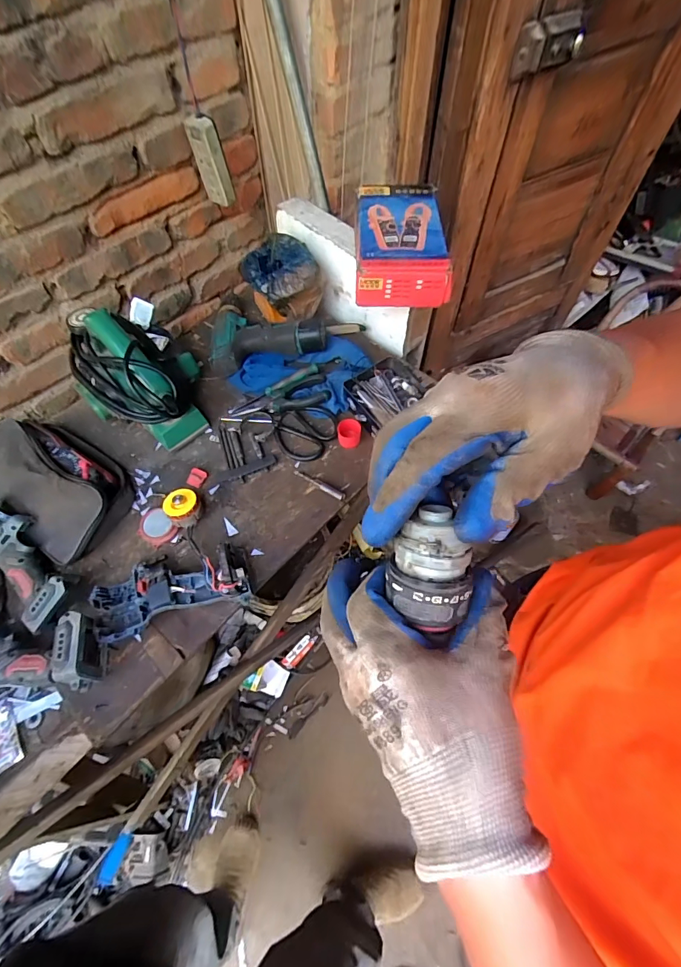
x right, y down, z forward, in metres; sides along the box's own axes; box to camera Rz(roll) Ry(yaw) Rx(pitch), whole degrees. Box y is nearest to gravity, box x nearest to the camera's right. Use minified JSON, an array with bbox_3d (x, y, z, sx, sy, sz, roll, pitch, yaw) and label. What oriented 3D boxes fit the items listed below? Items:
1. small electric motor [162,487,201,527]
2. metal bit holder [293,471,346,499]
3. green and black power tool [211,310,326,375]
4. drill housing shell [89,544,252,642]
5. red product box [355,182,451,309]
[{"bbox_3d":[-0.211,0.035,0.576,0.044,0.043,0.044,-1,60,1],"label":"small electric motor"},{"bbox_3d":[-0.030,0.000,0.614,0.086,0.013,0.014,33,66,19],"label":"metal bit holder"},{"bbox_3d":[-0.121,-0.247,0.704,0.185,0.048,0.112,-11,60,-4],"label":"green and black power tool"},{"bbox_3d":[-0.210,0.121,0.528,0.185,0.053,0.105,-16,61,-7],"label":"drill housing shell"},{"bbox_3d":[0.090,-0.359,0.647,0.131,0.071,0.206,0,60,2],"label":"red product box"}]

